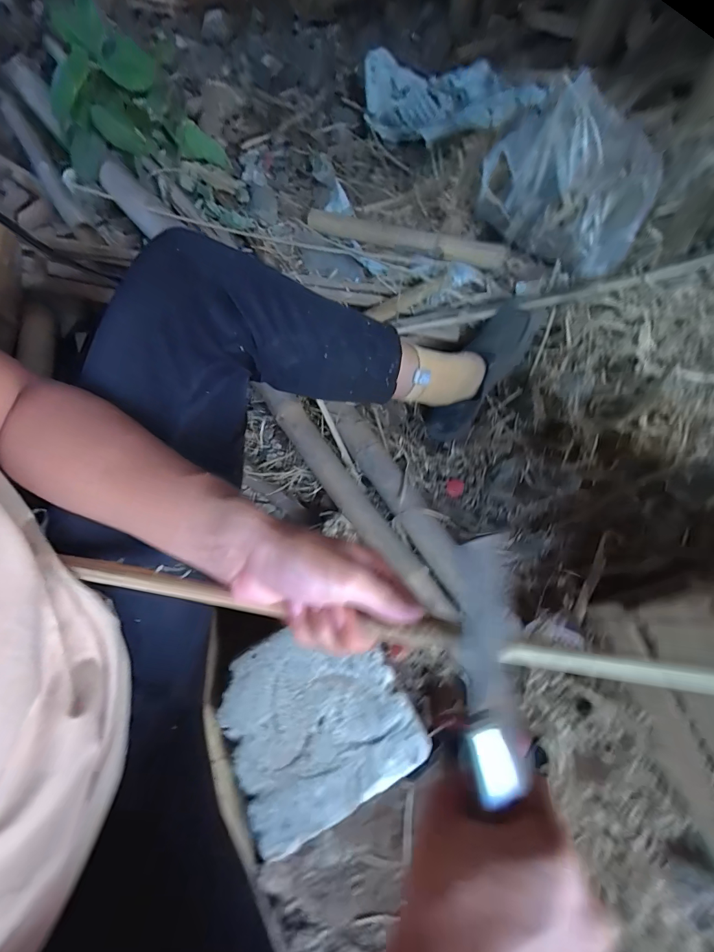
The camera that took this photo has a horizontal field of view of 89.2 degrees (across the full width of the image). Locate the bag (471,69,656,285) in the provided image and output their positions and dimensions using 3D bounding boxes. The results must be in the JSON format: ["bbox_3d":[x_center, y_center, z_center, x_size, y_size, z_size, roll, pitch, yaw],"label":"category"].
[{"bbox_3d":[0.384,-0.523,0.641,0.170,0.187,0.270,-31,68,-12],"label":"bag"}]

